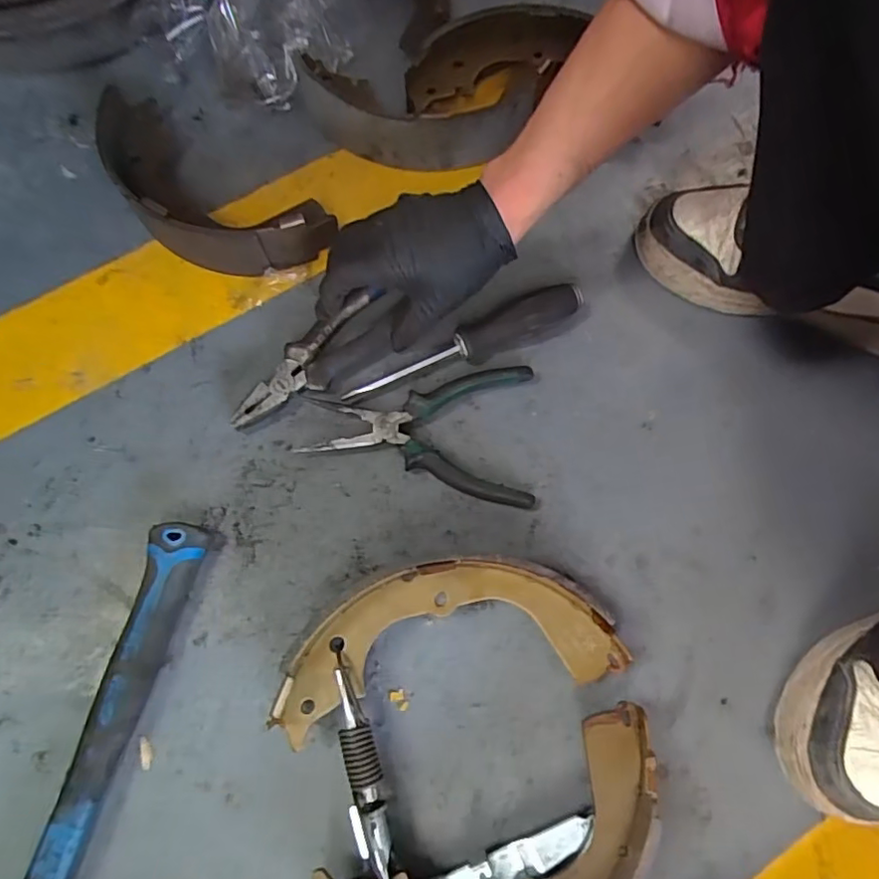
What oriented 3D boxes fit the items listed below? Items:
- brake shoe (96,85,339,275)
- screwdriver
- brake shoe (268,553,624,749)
[{"bbox_3d":[-0.208,-0.210,0.506,0.231,0.047,0.095,33,75,10],"label":"brake shoe"},{"bbox_3d":[0.024,-0.078,0.476,0.209,0.037,0.029,-25,74,-8],"label":"screwdriver"},{"bbox_3d":[0.004,0.134,0.400,0.227,0.057,0.093,-11,73,-4],"label":"brake shoe"}]

